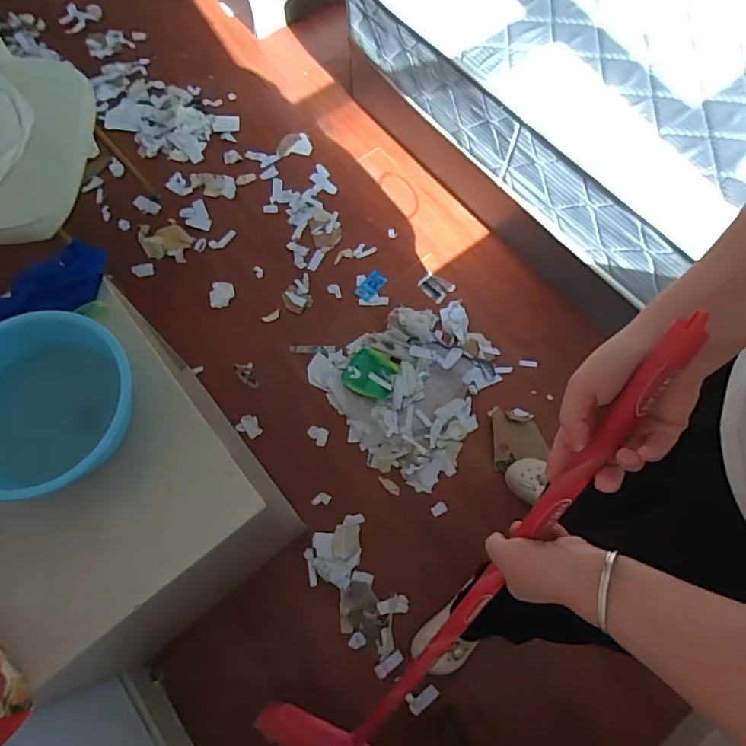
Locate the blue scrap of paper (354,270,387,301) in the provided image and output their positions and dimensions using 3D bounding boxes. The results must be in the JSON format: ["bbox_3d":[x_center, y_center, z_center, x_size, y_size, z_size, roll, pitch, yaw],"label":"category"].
[{"bbox_3d":[-0.004,-0.246,1.440,0.053,0.009,0.097,36,74,13],"label":"blue scrap of paper"}]

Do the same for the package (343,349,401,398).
[{"bbox_3d":[-0.004,-0.002,1.330,0.133,0.019,0.118,20,71,8],"label":"package"}]

